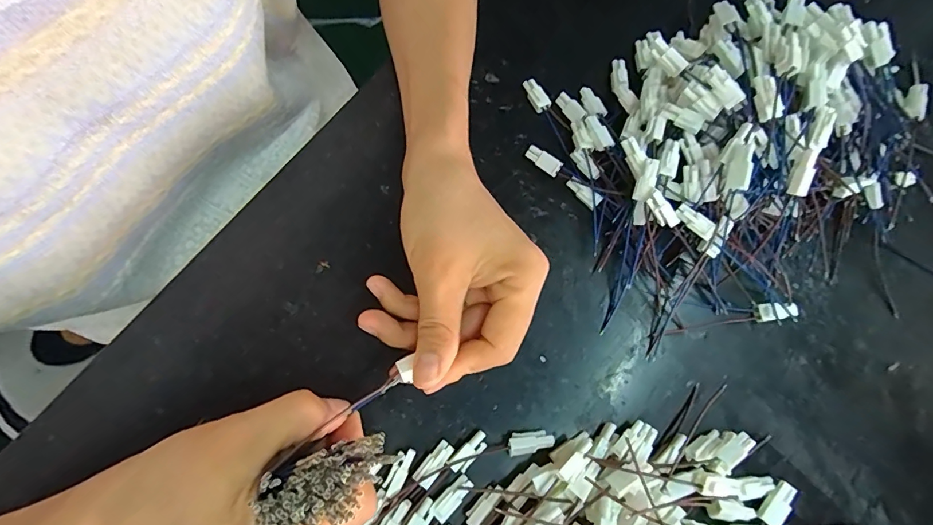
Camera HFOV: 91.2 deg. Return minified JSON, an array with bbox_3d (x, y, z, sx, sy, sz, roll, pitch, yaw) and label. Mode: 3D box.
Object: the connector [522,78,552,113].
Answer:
[{"bbox_3d":[0.049,-0.118,0.322,0.010,0.008,0.026,-32,75,-11],"label":"connector"}]

